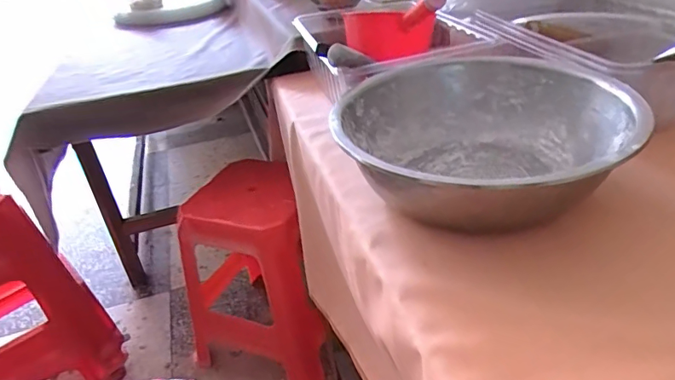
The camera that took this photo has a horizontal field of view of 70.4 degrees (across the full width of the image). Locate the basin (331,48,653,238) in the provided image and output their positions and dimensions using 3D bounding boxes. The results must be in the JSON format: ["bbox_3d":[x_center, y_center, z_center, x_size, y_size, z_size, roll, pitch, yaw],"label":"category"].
[{"bbox_3d":[0.170,-0.070,0.614,0.339,0.106,0.339,-4,32,3],"label":"basin"}]

